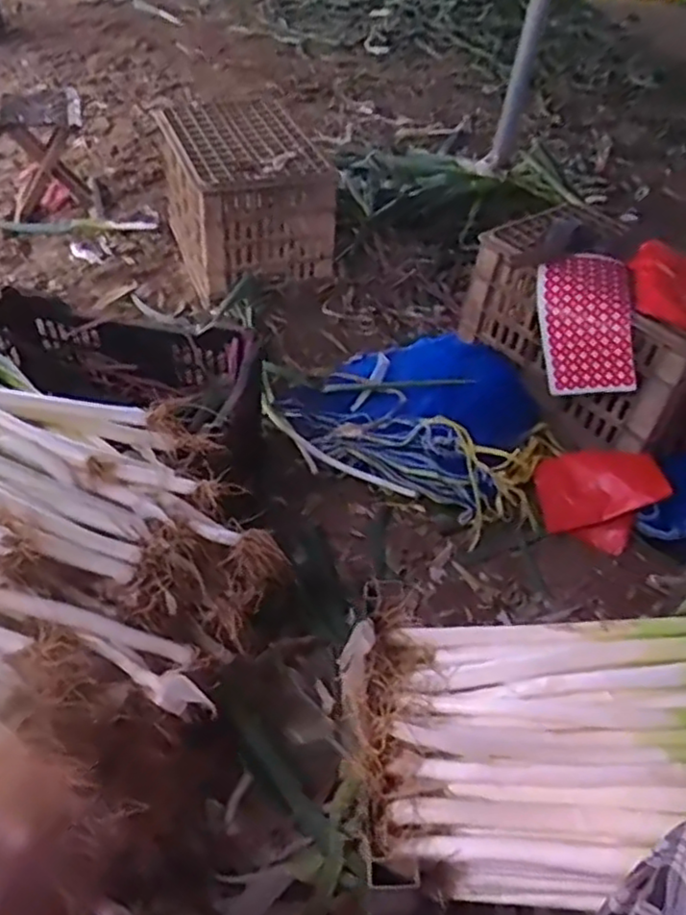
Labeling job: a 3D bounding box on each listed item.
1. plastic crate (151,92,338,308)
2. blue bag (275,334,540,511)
[{"bbox_3d":[-0.254,-0.672,1.767,0.356,0.309,0.470,-12,48,-19],"label":"plastic crate"},{"bbox_3d":[0.152,-0.127,1.395,0.489,0.111,0.418,25,47,18],"label":"blue bag"}]

